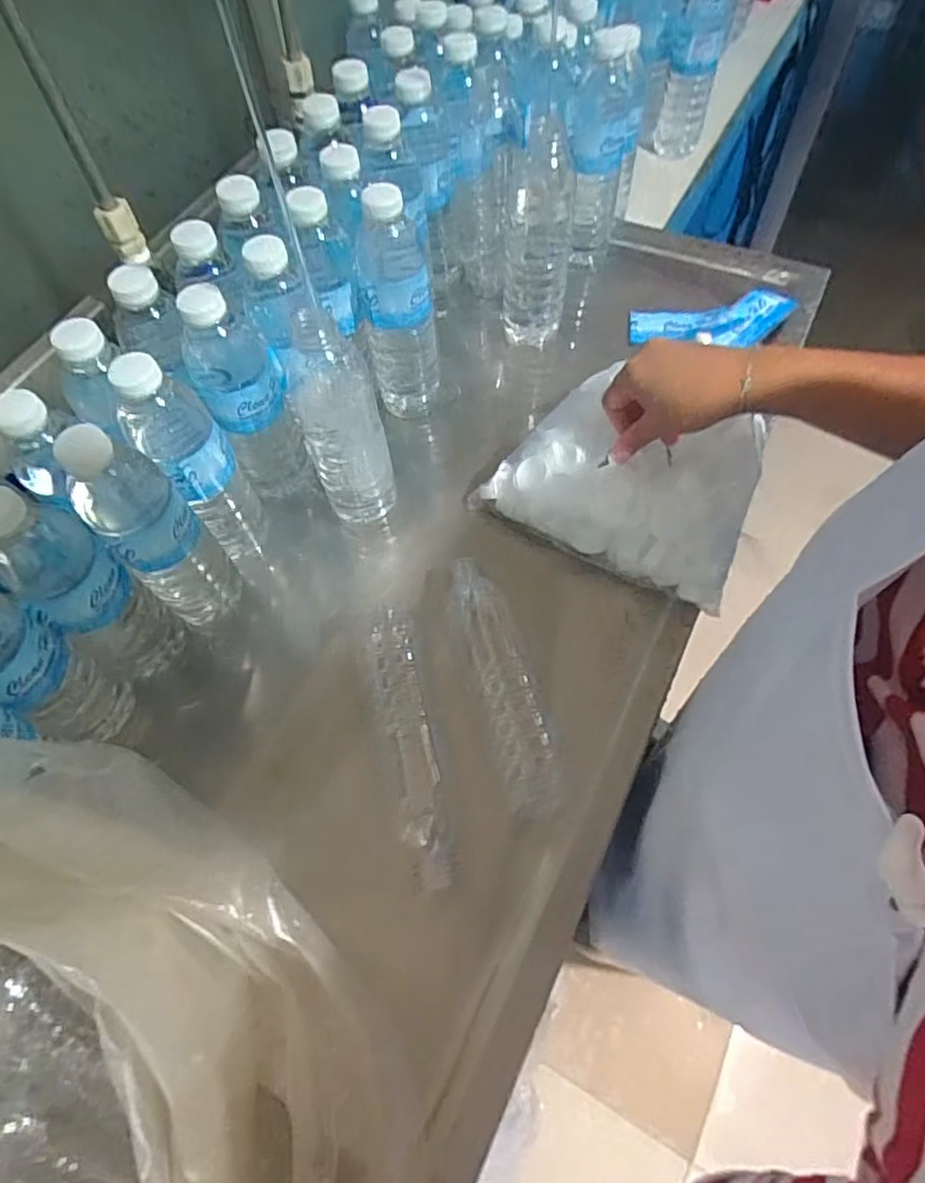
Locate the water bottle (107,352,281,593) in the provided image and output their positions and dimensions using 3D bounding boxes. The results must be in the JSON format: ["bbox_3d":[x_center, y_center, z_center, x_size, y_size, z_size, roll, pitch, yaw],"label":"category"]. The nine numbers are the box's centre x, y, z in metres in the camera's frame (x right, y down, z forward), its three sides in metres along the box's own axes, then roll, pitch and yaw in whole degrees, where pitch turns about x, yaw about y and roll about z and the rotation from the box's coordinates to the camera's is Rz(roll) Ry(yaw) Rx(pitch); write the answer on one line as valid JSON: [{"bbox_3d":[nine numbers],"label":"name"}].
[{"bbox_3d":[-0.199,-0.086,0.509,0.059,0.219,0.065,-36,65,-15],"label":"water bottle"}]

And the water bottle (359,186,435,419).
[{"bbox_3d":[-0.058,-0.257,0.581,0.062,0.206,0.076,-10,61,-2],"label":"water bottle"}]

